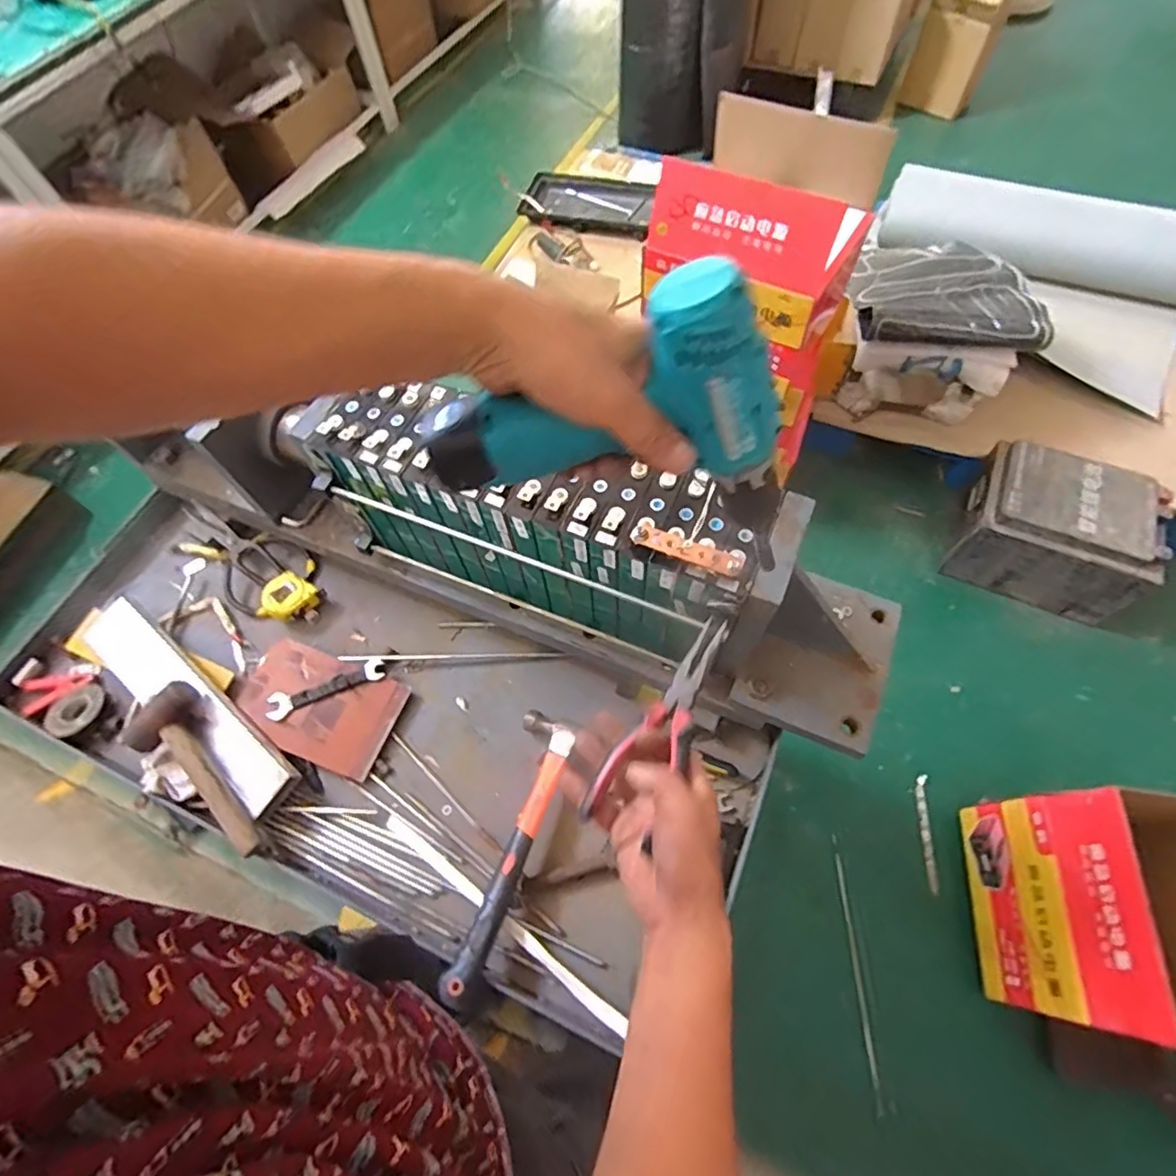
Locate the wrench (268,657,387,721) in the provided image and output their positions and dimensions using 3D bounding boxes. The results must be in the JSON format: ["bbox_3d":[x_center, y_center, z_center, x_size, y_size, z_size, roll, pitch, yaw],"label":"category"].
[{"bbox_3d":[-0.358,0.139,0.807,0.154,0.016,0.033,-20,64,-7],"label":"wrench"}]

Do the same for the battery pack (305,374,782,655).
[{"bbox_3d":[-0.061,-0.075,0.697,0.498,0.203,0.156,24,67,14],"label":"battery pack"}]

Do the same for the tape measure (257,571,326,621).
[{"bbox_3d":[-0.447,0.018,0.875,0.065,0.037,0.082,34,70,18],"label":"tape measure"}]

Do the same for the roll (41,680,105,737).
[{"bbox_3d":[-0.707,0.170,0.819,0.075,0.022,0.078,-1,63,2],"label":"roll"}]

